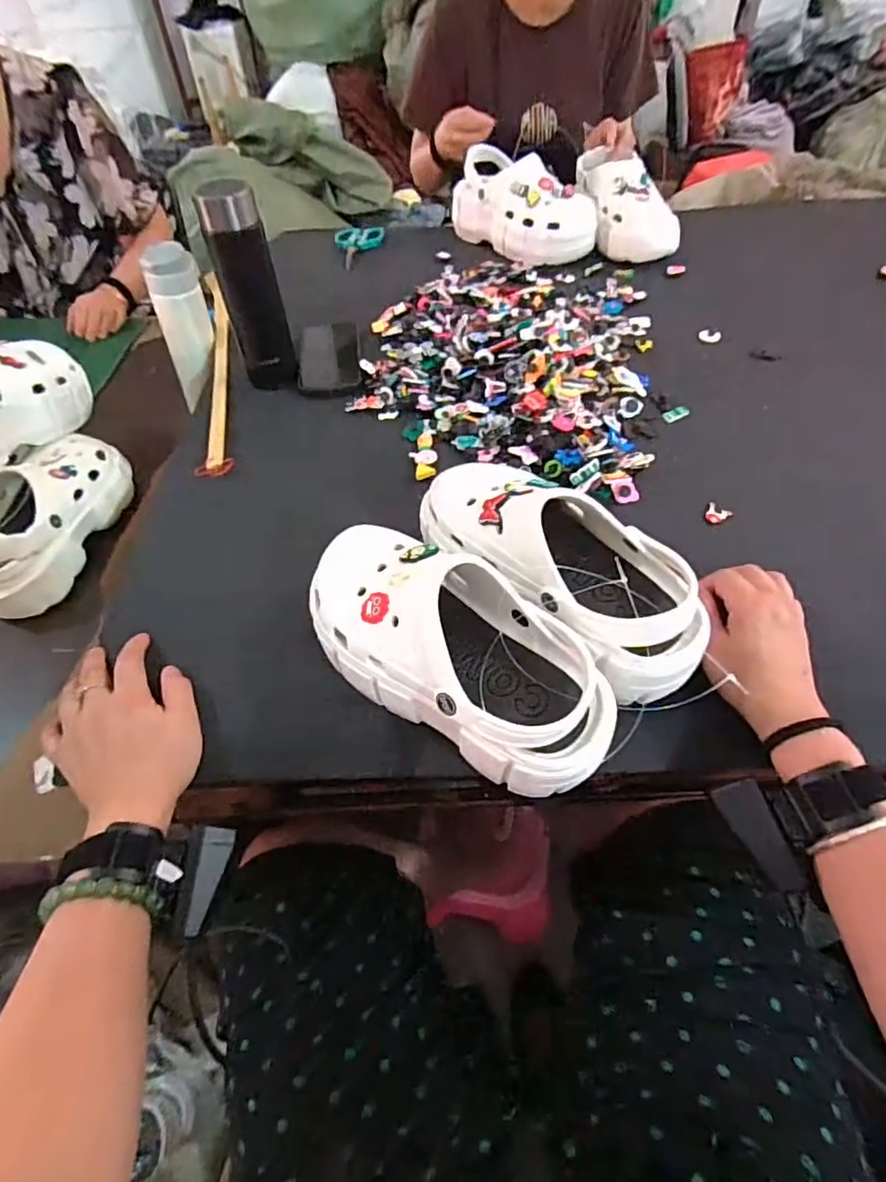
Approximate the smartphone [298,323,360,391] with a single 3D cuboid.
[{"bbox_3d":[-0.150,-0.314,0.773,0.080,0.013,0.172,-6,52,-1],"label":"smartphone"}]

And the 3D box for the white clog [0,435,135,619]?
[{"bbox_3d":[-0.469,-0.095,0.682,0.106,0.088,0.259,8,53,10],"label":"white clog"}]

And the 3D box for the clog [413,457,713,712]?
[{"bbox_3d":[0.087,-0.034,0.440,0.100,0.079,0.248,-39,62,-24],"label":"clog"}]

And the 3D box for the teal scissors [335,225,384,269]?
[{"bbox_3d":[-0.138,-0.585,0.978,0.085,0.017,0.145,-8,52,-3],"label":"teal scissors"}]

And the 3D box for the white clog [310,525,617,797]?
[{"bbox_3d":[0.004,0.035,0.405,0.241,0.091,0.108,32,60,25],"label":"white clog"}]

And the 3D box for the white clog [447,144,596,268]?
[{"bbox_3d":[0.127,-0.597,0.907,0.099,0.113,0.236,-36,58,-22],"label":"white clog"}]

